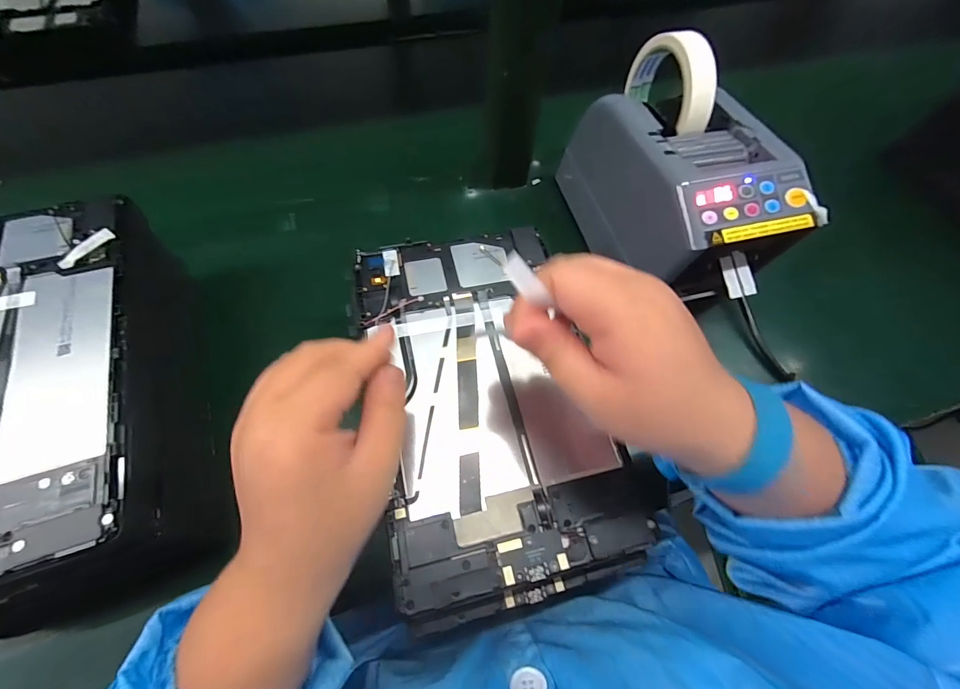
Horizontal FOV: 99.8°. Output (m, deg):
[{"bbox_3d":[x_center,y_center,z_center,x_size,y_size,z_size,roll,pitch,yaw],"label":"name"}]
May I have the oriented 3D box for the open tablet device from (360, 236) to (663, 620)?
[{"bbox_3d":[0.003,0.024,0.264,0.140,0.007,0.240,-11,65,-8],"label":"open tablet device"}]

